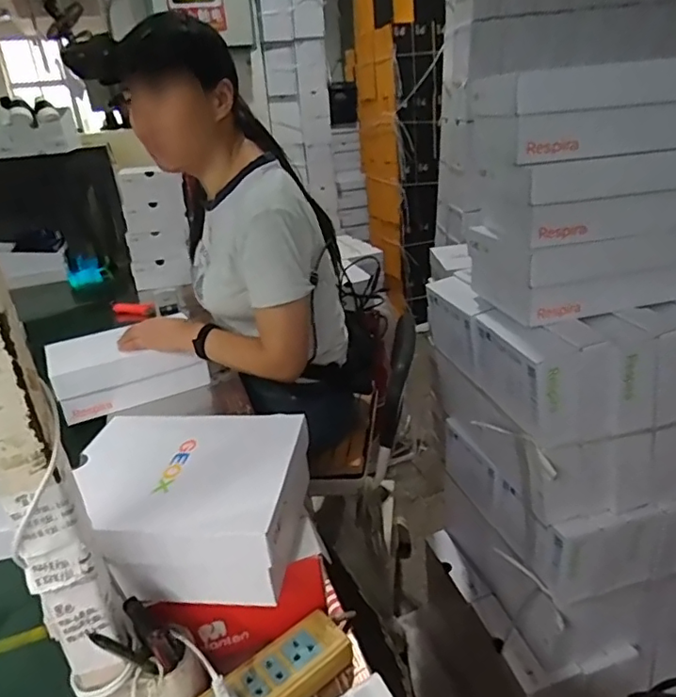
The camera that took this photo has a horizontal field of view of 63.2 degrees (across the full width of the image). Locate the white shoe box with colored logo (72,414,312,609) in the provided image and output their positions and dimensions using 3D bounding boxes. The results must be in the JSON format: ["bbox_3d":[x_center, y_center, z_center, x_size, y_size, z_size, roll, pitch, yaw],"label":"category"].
[{"bbox_3d":[-0.153,0.158,0.571,0.216,0.091,0.181,-3,24,6],"label":"white shoe box with colored logo"}]

